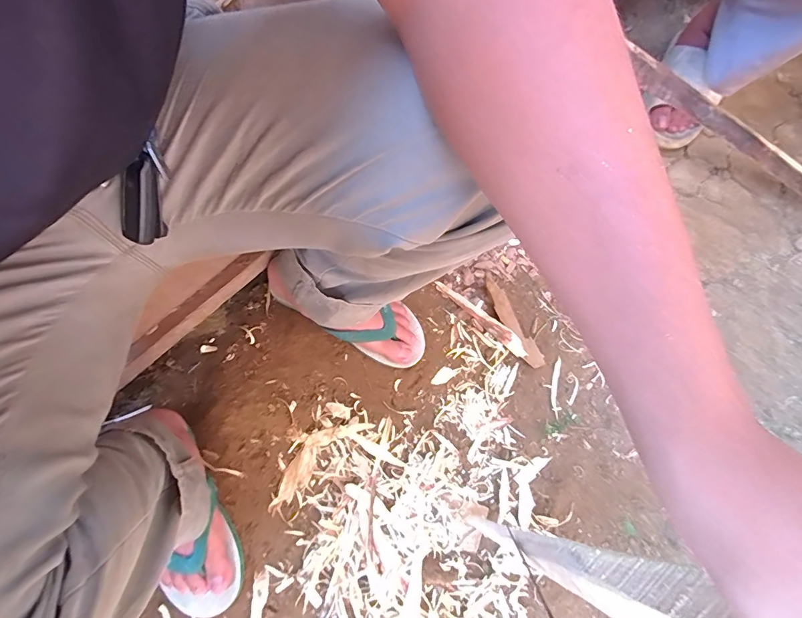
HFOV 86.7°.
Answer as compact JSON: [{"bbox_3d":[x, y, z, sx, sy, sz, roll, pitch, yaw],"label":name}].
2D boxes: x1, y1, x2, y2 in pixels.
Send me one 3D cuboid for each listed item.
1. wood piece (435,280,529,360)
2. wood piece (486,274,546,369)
[{"bbox_3d":[0.131,0.013,0.693,0.179,0.009,0.023,41,77,9],"label":"wood piece"},{"bbox_3d":[0.177,0.021,0.682,0.029,0.006,0.162,-32,84,-2],"label":"wood piece"}]

